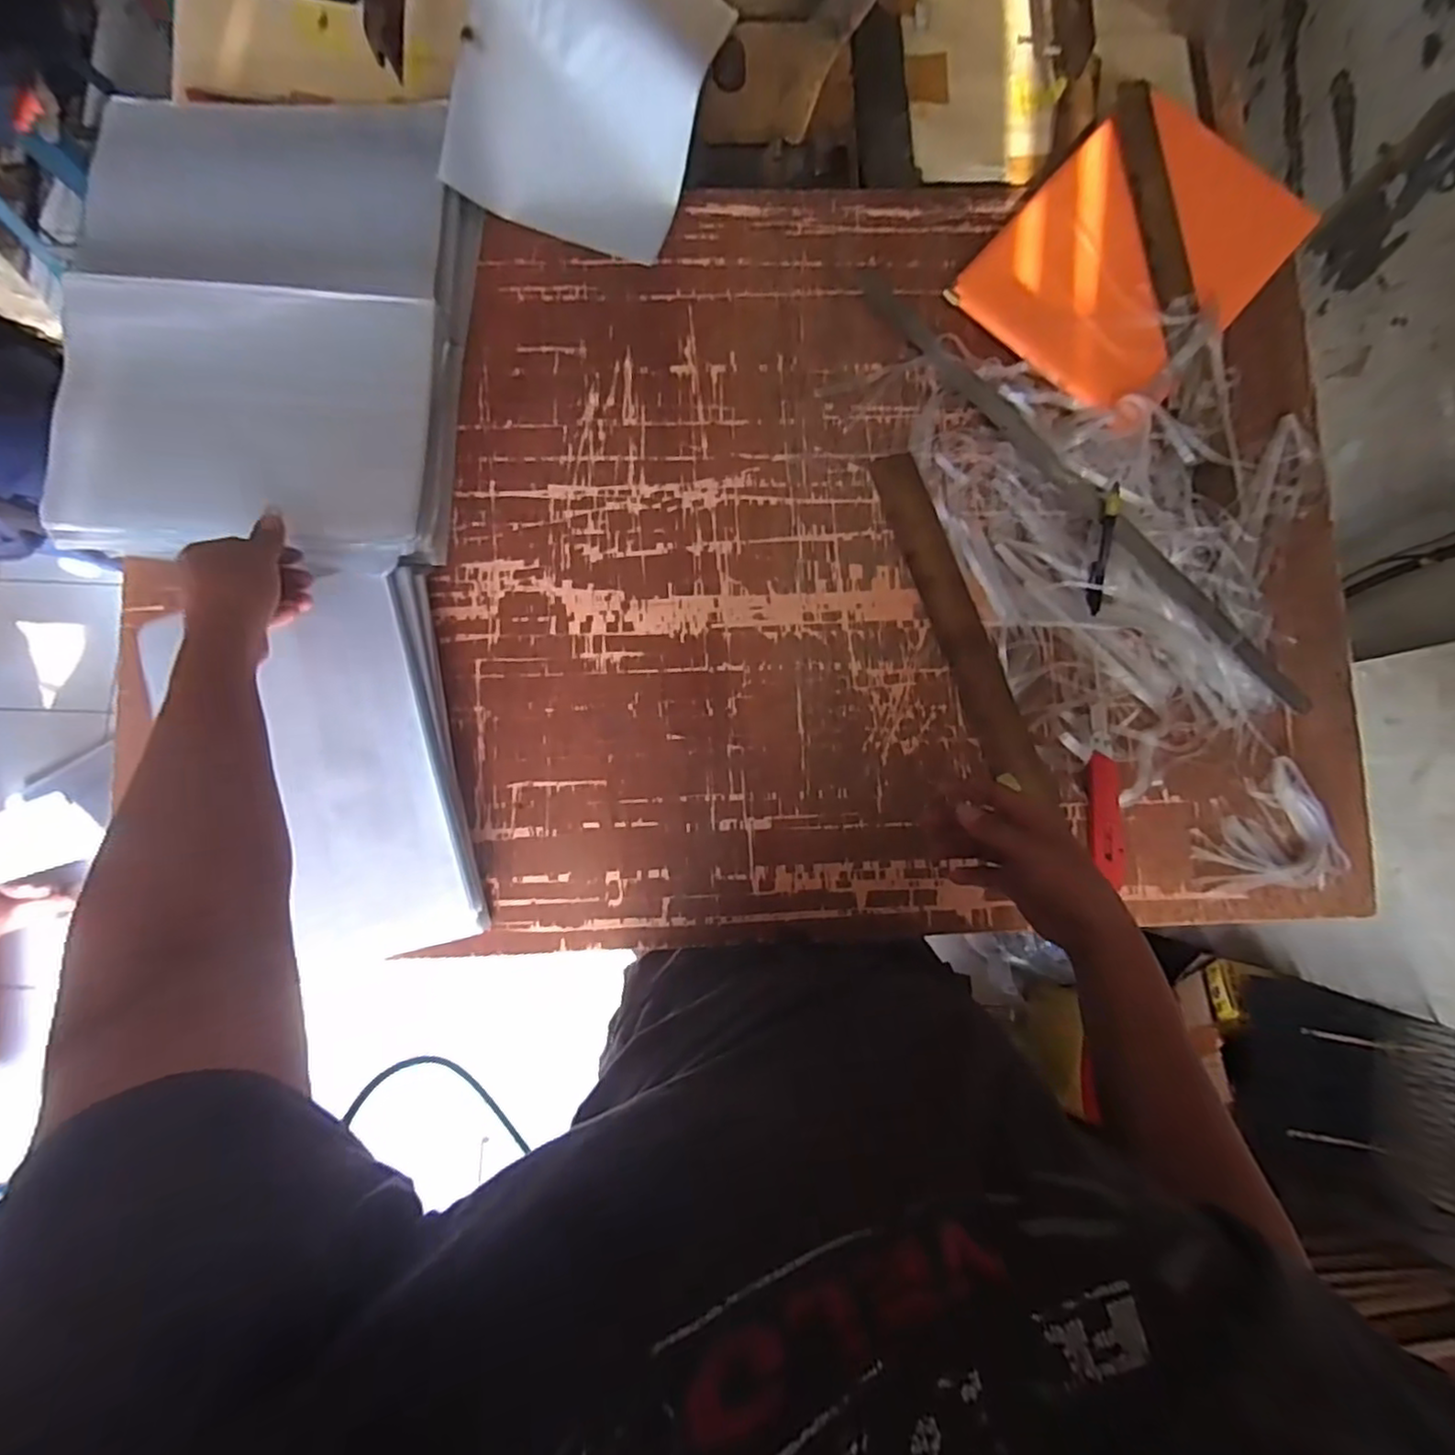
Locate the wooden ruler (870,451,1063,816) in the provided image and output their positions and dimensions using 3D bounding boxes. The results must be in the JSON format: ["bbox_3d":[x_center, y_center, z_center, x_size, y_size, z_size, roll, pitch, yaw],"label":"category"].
[{"bbox_3d":[0.230,-0.104,0.657,0.048,0.008,0.362,-20,84,-4],"label":"wooden ruler"}]

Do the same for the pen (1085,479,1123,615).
[{"bbox_3d":[0.366,-0.176,0.642,0.019,0.012,0.131,12,83,-1],"label":"pen"}]

